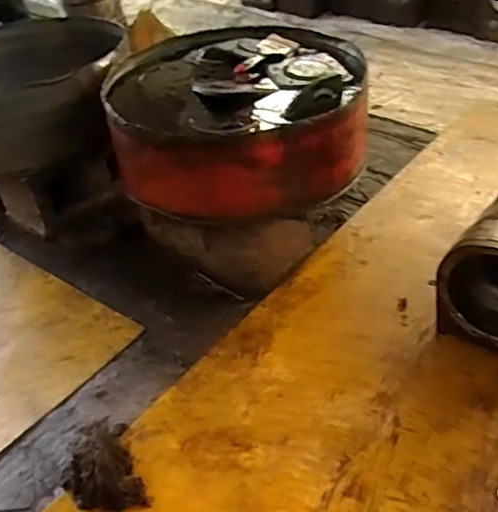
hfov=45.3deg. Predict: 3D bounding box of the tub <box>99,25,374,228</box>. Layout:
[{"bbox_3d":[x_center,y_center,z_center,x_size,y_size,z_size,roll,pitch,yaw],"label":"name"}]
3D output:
[{"bbox_3d":[-0.024,-0.293,1.287,0.520,0.206,0.496,-3,39,2],"label":"tub"}]

